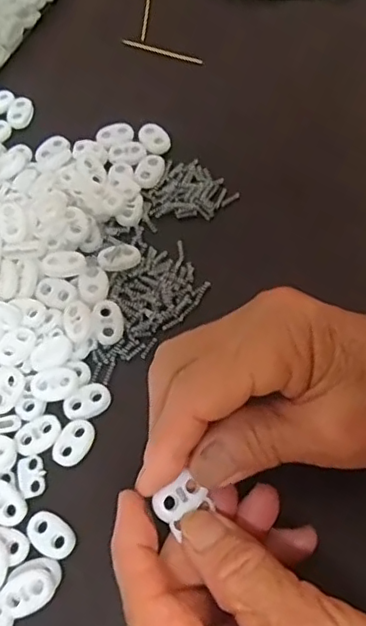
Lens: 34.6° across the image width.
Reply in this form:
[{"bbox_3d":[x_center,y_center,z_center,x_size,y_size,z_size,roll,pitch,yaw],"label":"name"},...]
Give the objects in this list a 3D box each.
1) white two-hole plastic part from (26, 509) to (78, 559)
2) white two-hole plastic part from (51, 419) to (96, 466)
[{"bbox_3d":[-0.057,0.095,0.253,0.022,0.004,0.015,34,71,19],"label":"white two-hole plastic part"},{"bbox_3d":[-0.051,0.059,0.271,0.015,0.004,0.022,26,68,16],"label":"white two-hole plastic part"}]

